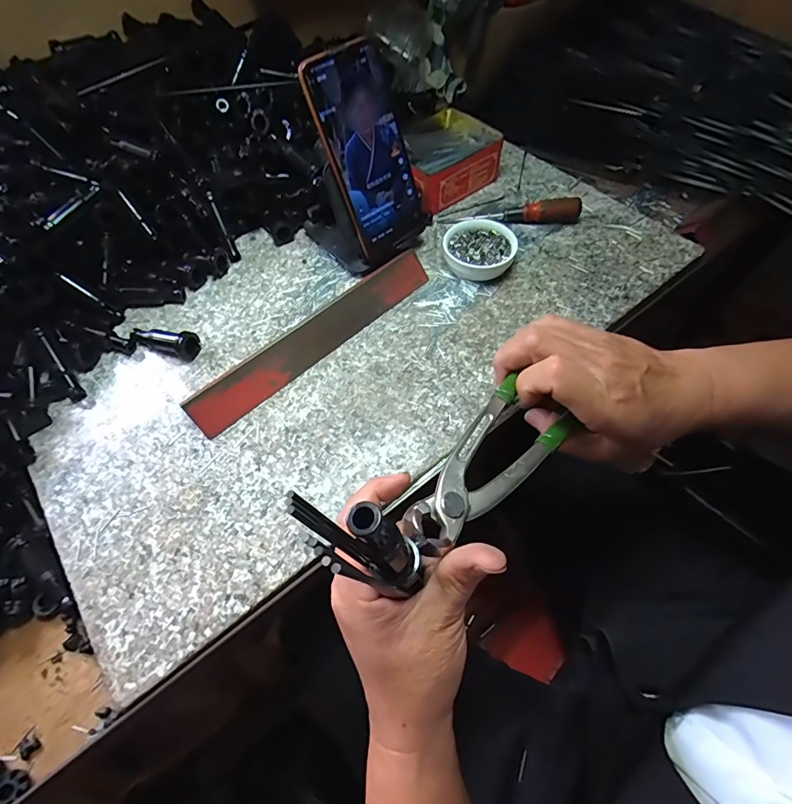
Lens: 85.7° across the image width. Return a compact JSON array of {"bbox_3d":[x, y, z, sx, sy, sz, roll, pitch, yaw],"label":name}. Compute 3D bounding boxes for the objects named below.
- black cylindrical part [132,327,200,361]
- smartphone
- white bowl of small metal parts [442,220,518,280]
[{"bbox_3d":[-0.214,-0.057,0.395,0.065,0.021,0.023,18,61,13],"label":"black cylindrical part"},{"bbox_3d":[-0.021,-0.222,0.388,0.078,0.163,0.007,-36,40,-18],"label":"smartphone"},{"bbox_3d":[0.083,-0.153,0.432,0.069,0.028,0.071,-1,59,2],"label":"white bowl of small metal parts"}]

